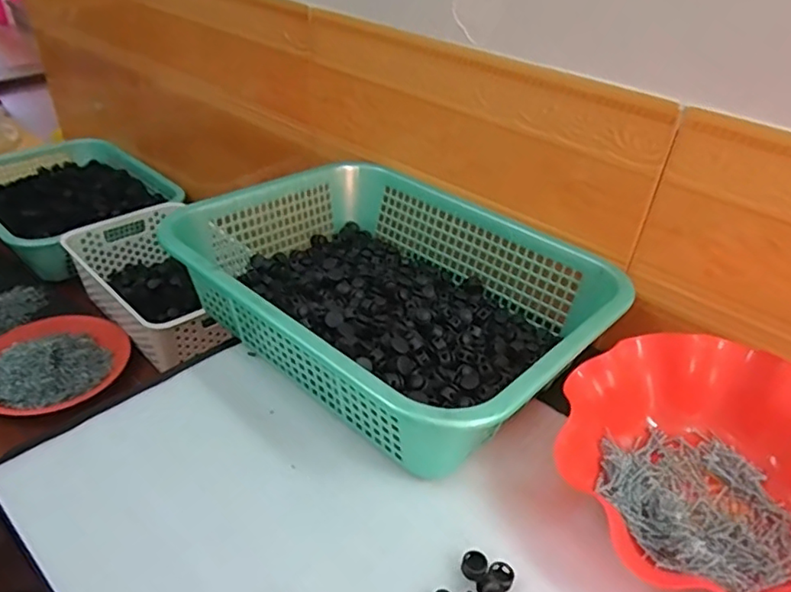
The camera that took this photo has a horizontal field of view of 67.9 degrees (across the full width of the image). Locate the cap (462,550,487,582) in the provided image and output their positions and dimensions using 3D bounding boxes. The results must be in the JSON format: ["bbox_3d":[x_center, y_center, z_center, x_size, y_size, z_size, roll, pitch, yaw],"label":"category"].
[{"bbox_3d":[0.052,0.180,0.391,0.016,0.008,0.019,17,40,17],"label":"cap"}]

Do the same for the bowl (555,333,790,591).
[{"bbox_3d":[0.236,0.118,0.435,0.212,0.071,0.198,2,38,-1],"label":"bowl"}]

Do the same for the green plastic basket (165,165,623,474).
[{"bbox_3d":[-0.001,-0.016,0.565,0.373,0.096,0.287,31,46,31],"label":"green plastic basket"}]

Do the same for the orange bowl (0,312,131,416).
[{"bbox_3d":[-0.467,0.072,0.791,0.183,0.052,0.174,2,38,-1],"label":"orange bowl"}]

